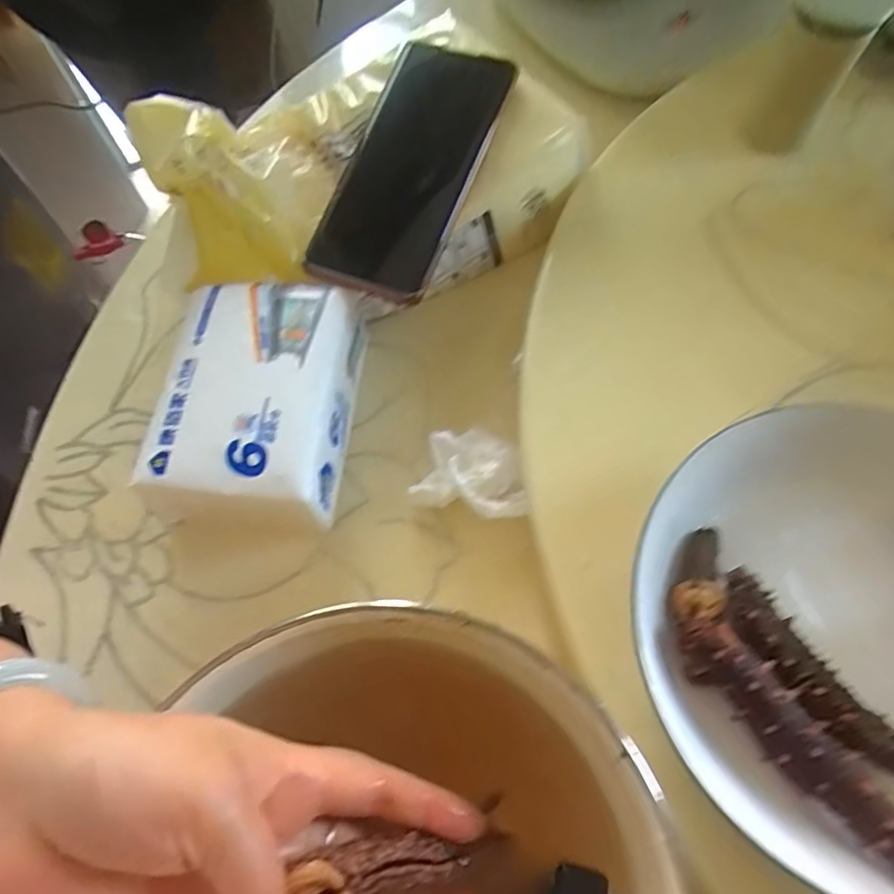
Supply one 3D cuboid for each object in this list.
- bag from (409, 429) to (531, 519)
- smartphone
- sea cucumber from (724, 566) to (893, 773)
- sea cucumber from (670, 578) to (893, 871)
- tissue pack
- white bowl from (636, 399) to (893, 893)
[{"bbox_3d":[0.017,0.013,0.326,0.059,0.021,0.046,14,68,9],"label":"bag"},{"bbox_3d":[-0.019,-0.163,0.345,0.076,0.012,0.166,19,77,15],"label":"smartphone"},{"bbox_3d":[0.141,0.091,0.229,0.023,0.015,0.092,-36,69,-13],"label":"sea cucumber"},{"bbox_3d":[0.126,0.102,0.215,0.028,0.025,0.119,-31,67,-11],"label":"sea cucumber"},{"bbox_3d":[-0.099,-0.024,0.329,0.090,0.058,0.124,5,65,5],"label":"tissue pack"},{"bbox_3d":[0.169,0.071,0.238,0.185,0.039,0.188,-1,65,2],"label":"white bowl"}]

